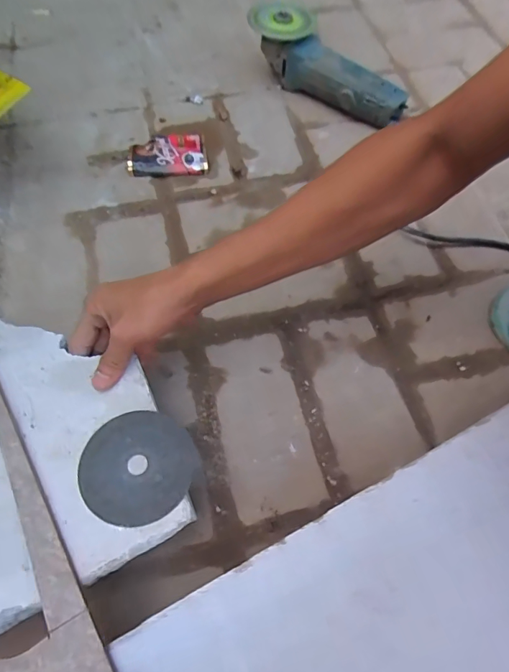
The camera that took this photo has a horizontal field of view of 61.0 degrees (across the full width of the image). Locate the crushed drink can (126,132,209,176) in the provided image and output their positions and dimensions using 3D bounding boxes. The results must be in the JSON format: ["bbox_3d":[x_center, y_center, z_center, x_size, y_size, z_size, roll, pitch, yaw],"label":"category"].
[{"bbox_3d":[-0.126,-0.264,0.622,0.110,0.017,0.083,-6,61,-6],"label":"crushed drink can"}]

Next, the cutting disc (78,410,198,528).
[{"bbox_3d":[-0.092,0.101,0.340,0.086,0.004,0.088,0,61,0],"label":"cutting disc"}]

